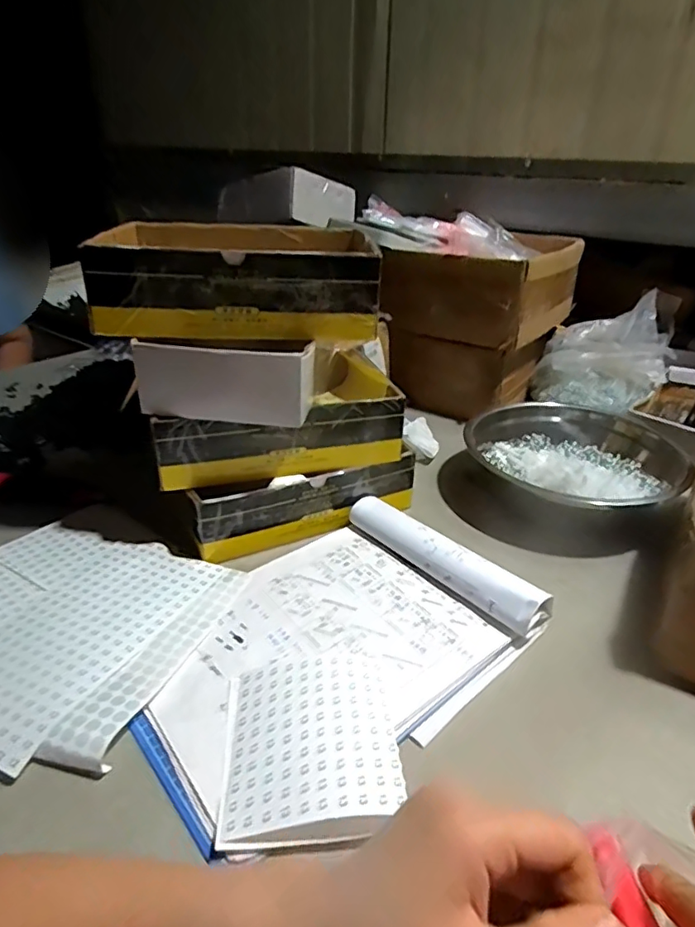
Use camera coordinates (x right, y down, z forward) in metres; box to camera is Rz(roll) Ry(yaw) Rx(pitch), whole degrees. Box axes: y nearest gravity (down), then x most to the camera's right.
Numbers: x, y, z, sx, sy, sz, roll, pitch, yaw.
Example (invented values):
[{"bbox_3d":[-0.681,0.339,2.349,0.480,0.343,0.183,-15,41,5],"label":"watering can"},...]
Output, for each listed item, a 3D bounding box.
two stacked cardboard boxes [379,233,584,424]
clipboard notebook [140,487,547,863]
[{"bbox_3d":[0.209,-0.219,0.912,0.223,0.246,0.234,22,37,30],"label":"two stacked cardboard boxes"},{"bbox_3d":[-0.017,0.146,0.468,0.312,0.045,0.222,-24,37,-37],"label":"clipboard notebook"}]

